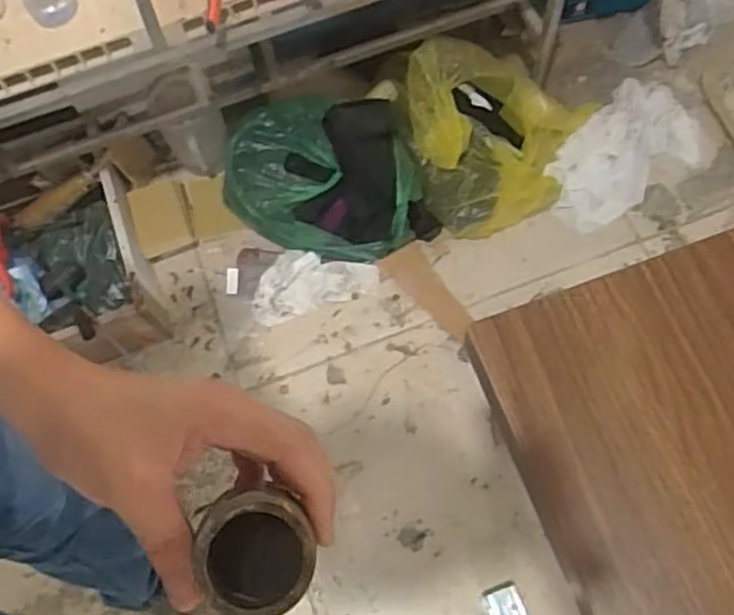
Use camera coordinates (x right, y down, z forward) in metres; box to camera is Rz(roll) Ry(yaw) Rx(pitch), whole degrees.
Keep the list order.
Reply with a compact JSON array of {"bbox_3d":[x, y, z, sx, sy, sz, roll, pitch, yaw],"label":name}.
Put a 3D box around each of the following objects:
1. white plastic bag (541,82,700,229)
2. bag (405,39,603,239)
[{"bbox_3d":[0.513,-0.298,1.437,0.206,0.056,0.360,38,76,17],"label":"white plastic bag"},{"bbox_3d":[0.253,-0.334,1.361,0.365,0.182,0.330,2,68,5],"label":"bag"}]

